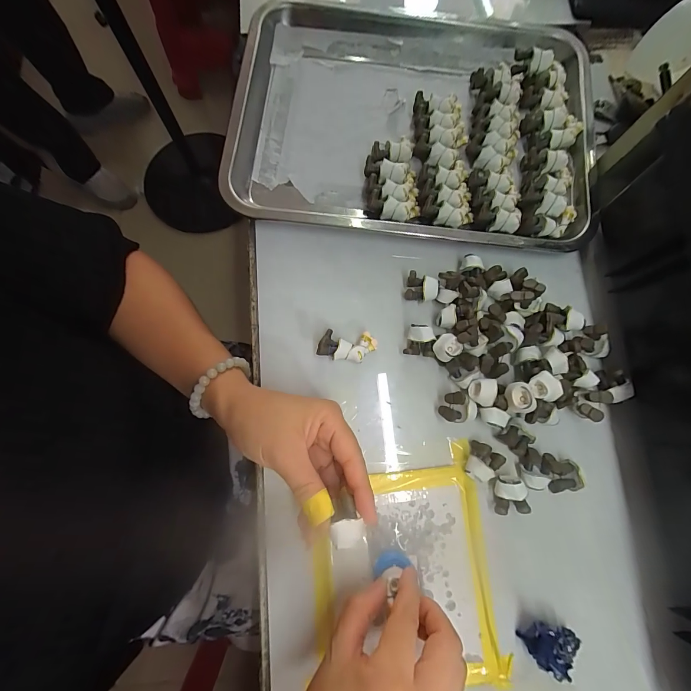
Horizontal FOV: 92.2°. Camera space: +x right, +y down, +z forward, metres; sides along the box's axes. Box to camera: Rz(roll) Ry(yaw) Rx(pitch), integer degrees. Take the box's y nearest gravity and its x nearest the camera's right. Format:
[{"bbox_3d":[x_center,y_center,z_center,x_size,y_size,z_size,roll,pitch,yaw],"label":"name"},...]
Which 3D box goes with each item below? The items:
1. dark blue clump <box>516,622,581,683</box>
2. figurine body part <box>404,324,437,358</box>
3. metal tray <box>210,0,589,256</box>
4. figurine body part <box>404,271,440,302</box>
[{"bbox_3d":[0.145,0.213,0.239,0.032,0.024,0.031,0,77,0],"label":"dark blue clump"},{"bbox_3d":[0.064,-0.003,0.285,0.023,0.023,0.023,13,77,3],"label":"figurine body part"},{"bbox_3d":[0.065,-0.224,0.337,0.356,0.030,0.264,5,77,1],"label":"metal tray"},{"bbox_3d":[0.069,-0.051,0.298,0.027,0.020,0.020,13,77,3],"label":"figurine body part"}]

